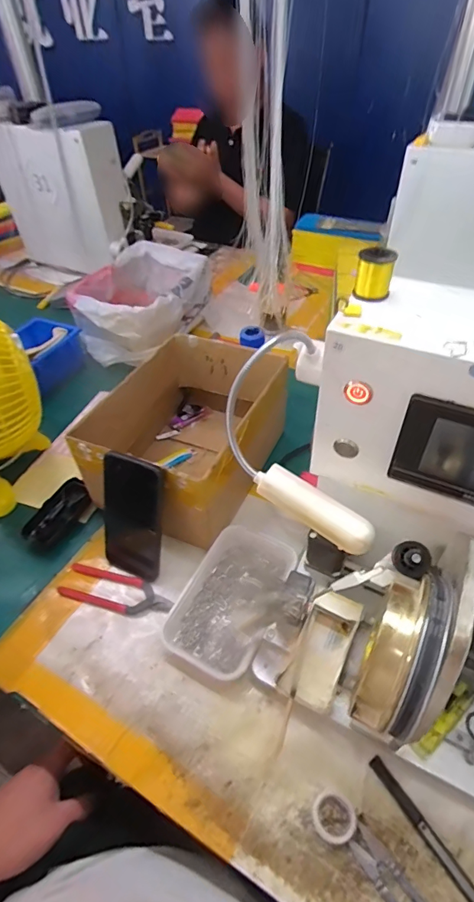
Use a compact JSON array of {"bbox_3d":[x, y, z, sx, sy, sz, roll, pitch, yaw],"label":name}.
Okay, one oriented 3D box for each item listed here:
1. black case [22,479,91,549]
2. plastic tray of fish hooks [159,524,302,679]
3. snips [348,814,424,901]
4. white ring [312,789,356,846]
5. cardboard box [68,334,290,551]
[{"bbox_3d":[-0.244,0.084,0.590,0.053,0.020,0.102,16,49,17],"label":"black case"},{"bbox_3d":[-0.002,0.163,0.499,0.106,0.034,0.179,21,51,21],"label":"plastic tray of fish hooks"},{"bbox_3d":[0.128,0.345,0.331,0.025,0.011,0.097,-30,52,-24],"label":"snips"},{"bbox_3d":[0.082,0.309,0.361,0.034,0.009,0.034,-1,46,2],"label":"white ring"},{"bbox_3d":[-0.061,-0.026,0.605,0.192,0.139,0.287,17,50,18],"label":"cardboard box"}]

